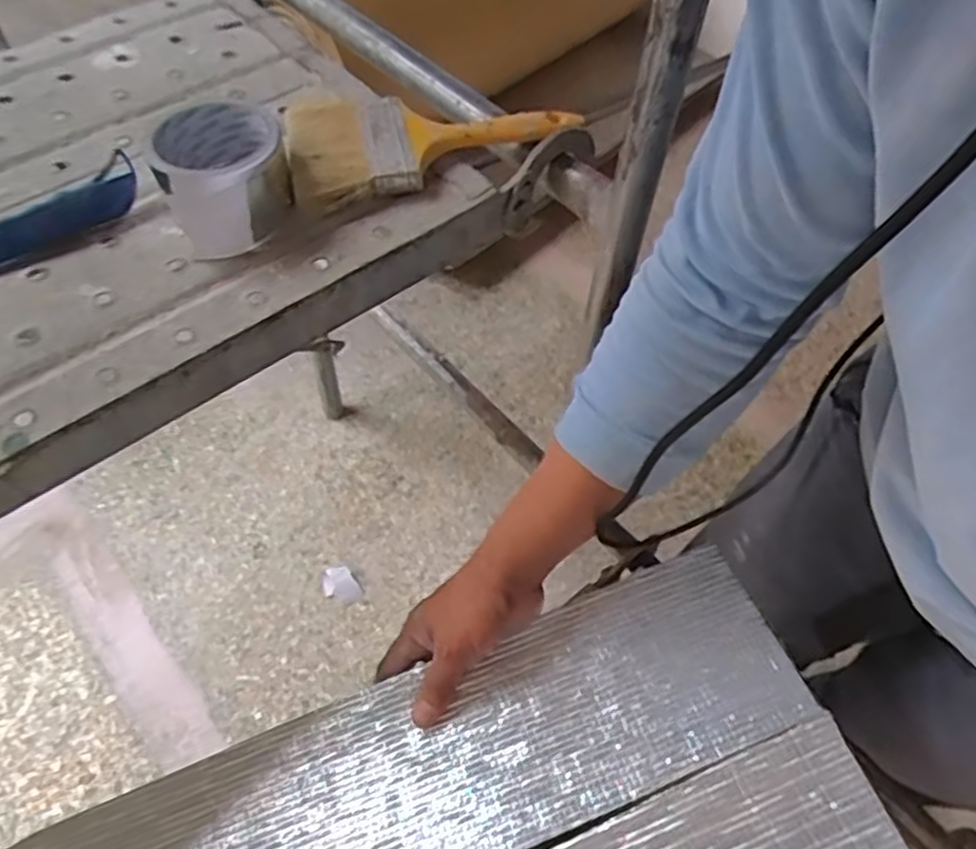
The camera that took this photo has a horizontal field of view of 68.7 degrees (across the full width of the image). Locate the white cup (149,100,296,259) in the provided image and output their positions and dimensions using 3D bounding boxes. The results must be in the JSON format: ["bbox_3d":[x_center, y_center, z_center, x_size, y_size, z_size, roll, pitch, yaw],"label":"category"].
[{"bbox_3d":[-0.185,-0.175,0.501,0.081,0.052,0.101,-22,60,-15],"label":"white cup"}]

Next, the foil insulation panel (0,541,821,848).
[{"bbox_3d":[-0.076,0.254,0.492,0.589,0.012,0.138,-22,59,-5],"label":"foil insulation panel"}]

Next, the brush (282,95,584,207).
[{"bbox_3d":[-0.046,-0.224,0.551,0.218,0.028,0.104,-16,58,-12],"label":"brush"}]

